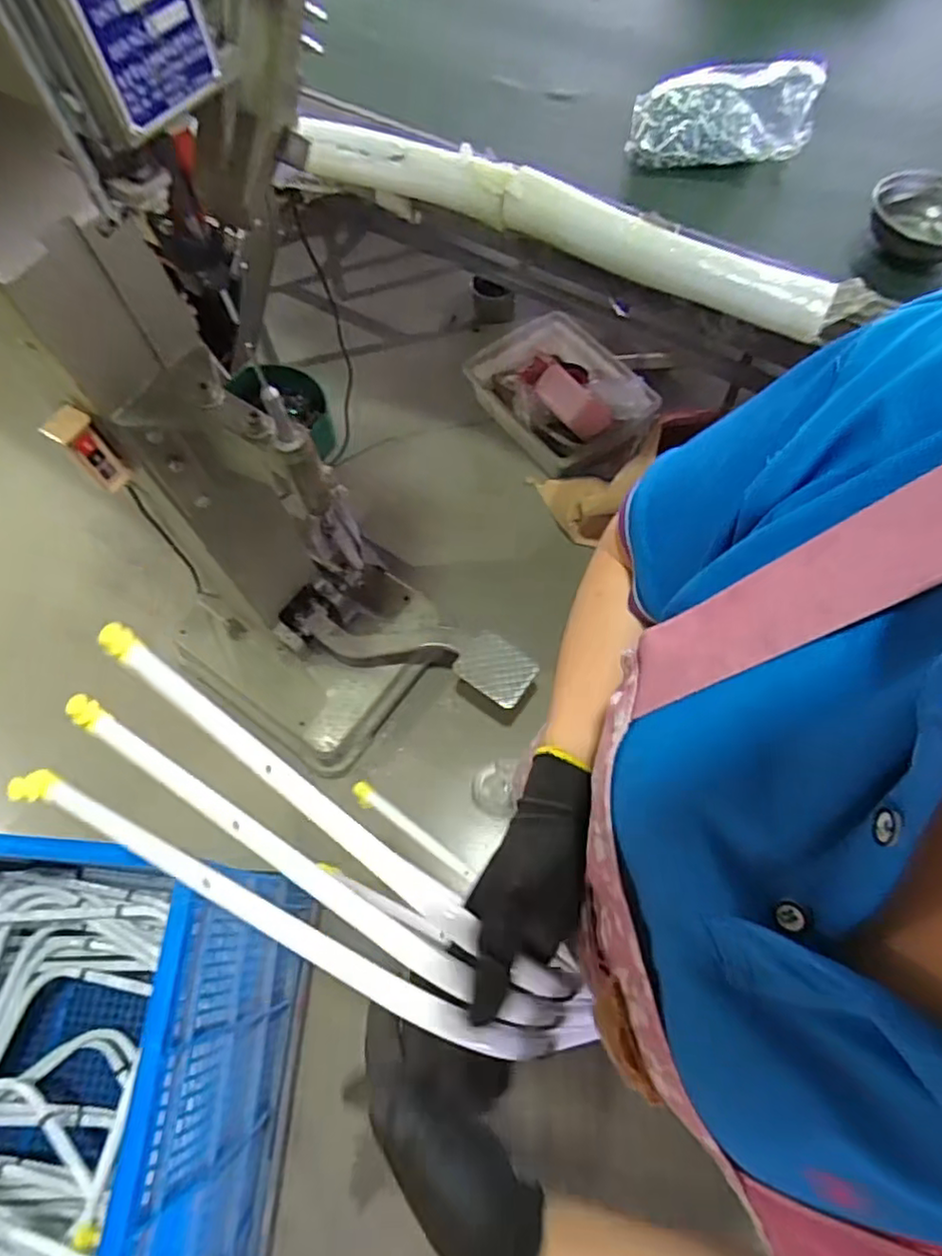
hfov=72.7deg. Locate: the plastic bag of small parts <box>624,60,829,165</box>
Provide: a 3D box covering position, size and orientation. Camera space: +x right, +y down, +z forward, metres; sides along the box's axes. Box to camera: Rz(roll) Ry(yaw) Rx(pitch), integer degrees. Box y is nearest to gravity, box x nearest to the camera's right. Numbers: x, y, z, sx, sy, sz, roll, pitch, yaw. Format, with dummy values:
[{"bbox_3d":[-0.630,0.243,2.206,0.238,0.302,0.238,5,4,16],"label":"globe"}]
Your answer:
[{"bbox_3d":[0.369,-0.763,0.951,0.262,0.116,0.040,-7,36,-5],"label":"plastic bag of small parts"}]

